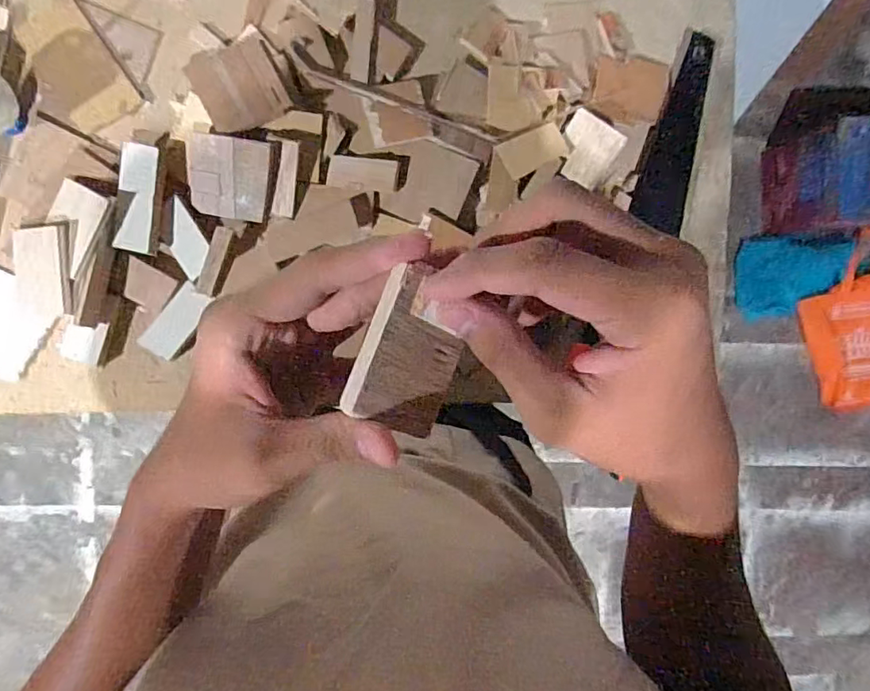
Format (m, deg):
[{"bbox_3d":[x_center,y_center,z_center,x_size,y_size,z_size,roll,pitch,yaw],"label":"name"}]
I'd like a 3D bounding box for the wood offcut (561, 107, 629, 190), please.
[{"bbox_3d":[0.171,-0.220,0.615,0.065,0.009,0.066,38,118,11],"label":"wood offcut"}]

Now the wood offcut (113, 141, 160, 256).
[{"bbox_3d":[-0.305,-0.150,0.558,0.040,0.025,0.108,4,91,-8],"label":"wood offcut"}]

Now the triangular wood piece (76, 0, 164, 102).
[{"bbox_3d":[-0.321,-0.325,0.579,0.053,0.008,0.113,-32,96,-6],"label":"triangular wood piece"}]

